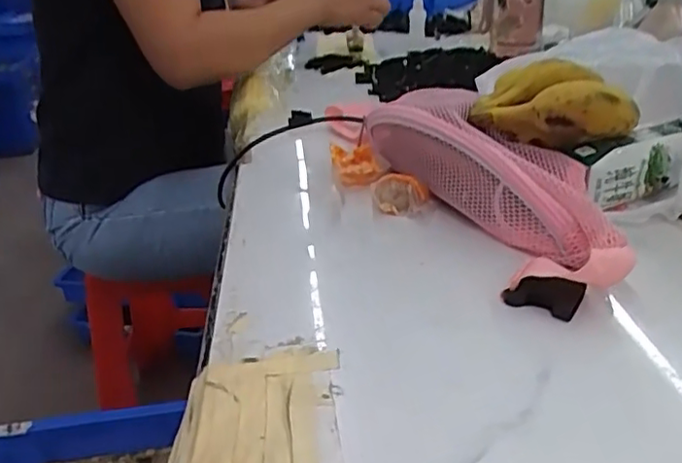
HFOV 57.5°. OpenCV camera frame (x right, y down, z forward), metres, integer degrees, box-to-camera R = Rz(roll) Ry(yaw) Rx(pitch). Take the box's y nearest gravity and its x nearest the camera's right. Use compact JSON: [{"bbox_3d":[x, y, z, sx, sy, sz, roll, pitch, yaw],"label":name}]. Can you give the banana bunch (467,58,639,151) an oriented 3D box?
[{"bbox_3d":[0.165,-0.096,0.486,0.121,0.064,0.053,-1,28,4],"label":"banana bunch"}]

